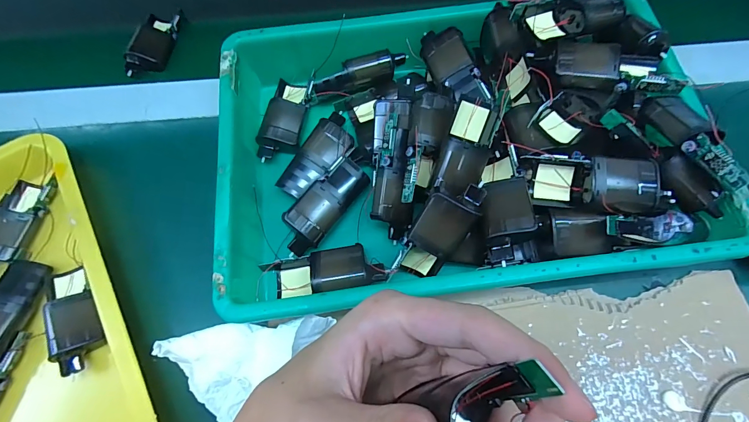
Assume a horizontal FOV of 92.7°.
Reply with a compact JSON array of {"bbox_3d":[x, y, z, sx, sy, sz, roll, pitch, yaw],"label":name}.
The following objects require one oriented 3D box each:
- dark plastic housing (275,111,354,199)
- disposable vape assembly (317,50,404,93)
[{"bbox_3d":[-0.048,-0.048,0.318,0.035,0.018,0.088,27,73,13],"label":"dark plastic housing"},{"bbox_3d":[-0.014,-0.128,0.334,0.085,0.026,0.017,-19,69,-4],"label":"disposable vape assembly"}]

